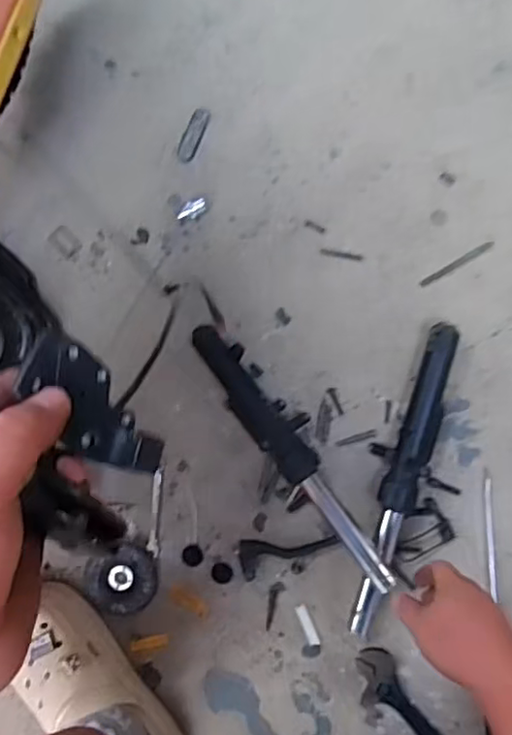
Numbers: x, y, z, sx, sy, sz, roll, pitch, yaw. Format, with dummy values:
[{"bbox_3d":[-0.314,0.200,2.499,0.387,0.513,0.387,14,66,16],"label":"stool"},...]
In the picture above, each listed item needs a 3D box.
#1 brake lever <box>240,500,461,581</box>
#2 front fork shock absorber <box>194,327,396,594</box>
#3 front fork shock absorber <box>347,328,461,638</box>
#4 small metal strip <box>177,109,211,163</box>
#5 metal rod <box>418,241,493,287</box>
[{"bbox_3d":[0.102,0.206,0.712,0.242,0.021,0.061,-14,85,6],"label":"brake lever"},{"bbox_3d":[0.042,0.095,0.713,0.055,0.056,0.350,-38,78,4],"label":"front fork shock absorber"},{"bbox_3d":[0.159,0.123,0.701,0.061,0.041,0.357,19,89,8],"label":"front fork shock absorber"},{"bbox_3d":[-0.078,-0.290,0.781,0.023,0.004,0.071,22,89,8],"label":"small metal strip"},{"bbox_3d":[0.234,-0.121,0.729,0.094,0.005,0.009,-30,83,5],"label":"metal rod"}]

